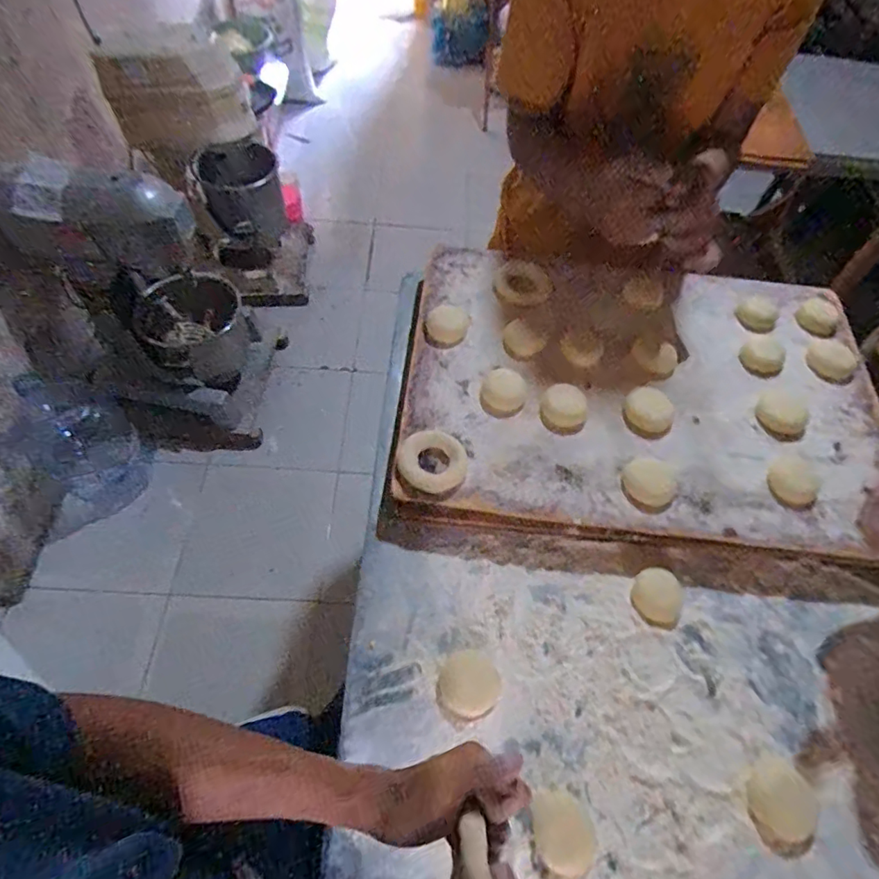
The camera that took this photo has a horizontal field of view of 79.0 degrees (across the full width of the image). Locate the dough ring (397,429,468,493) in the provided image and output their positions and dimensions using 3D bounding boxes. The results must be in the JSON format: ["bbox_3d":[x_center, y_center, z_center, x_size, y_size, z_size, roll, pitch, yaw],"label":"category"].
[{"bbox_3d":[-0.009,0.025,0.591,0.075,0.028,0.065,8,61,0],"label":"dough ring"}]

